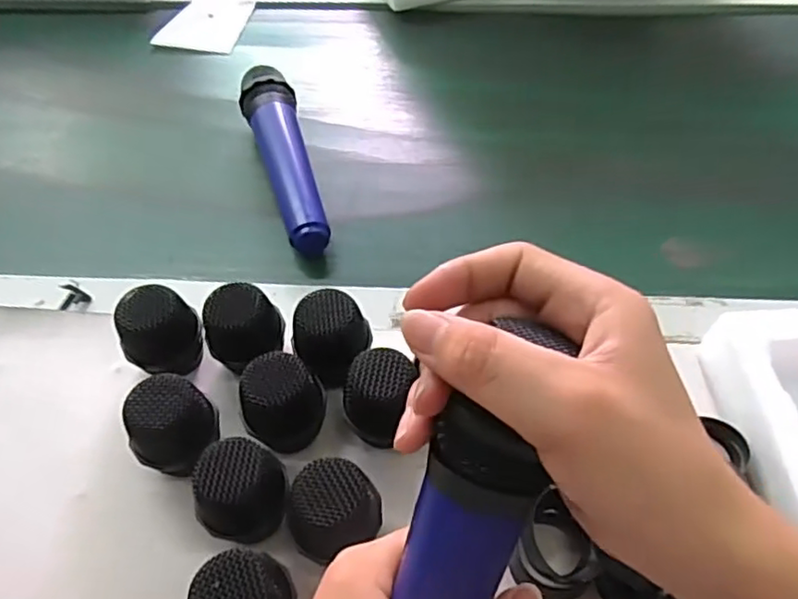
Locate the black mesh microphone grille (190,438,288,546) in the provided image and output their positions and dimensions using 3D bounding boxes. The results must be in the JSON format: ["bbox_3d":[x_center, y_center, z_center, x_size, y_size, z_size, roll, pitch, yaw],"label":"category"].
[{"bbox_3d":[-0.081,0.105,0.333,0.042,0.060,0.039,-5,52,-2],"label":"black mesh microphone grille"}]

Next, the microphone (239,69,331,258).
[{"bbox_3d":[-0.097,-0.118,0.519,0.045,0.050,0.200,-13,53,-8],"label":"microphone"}]

